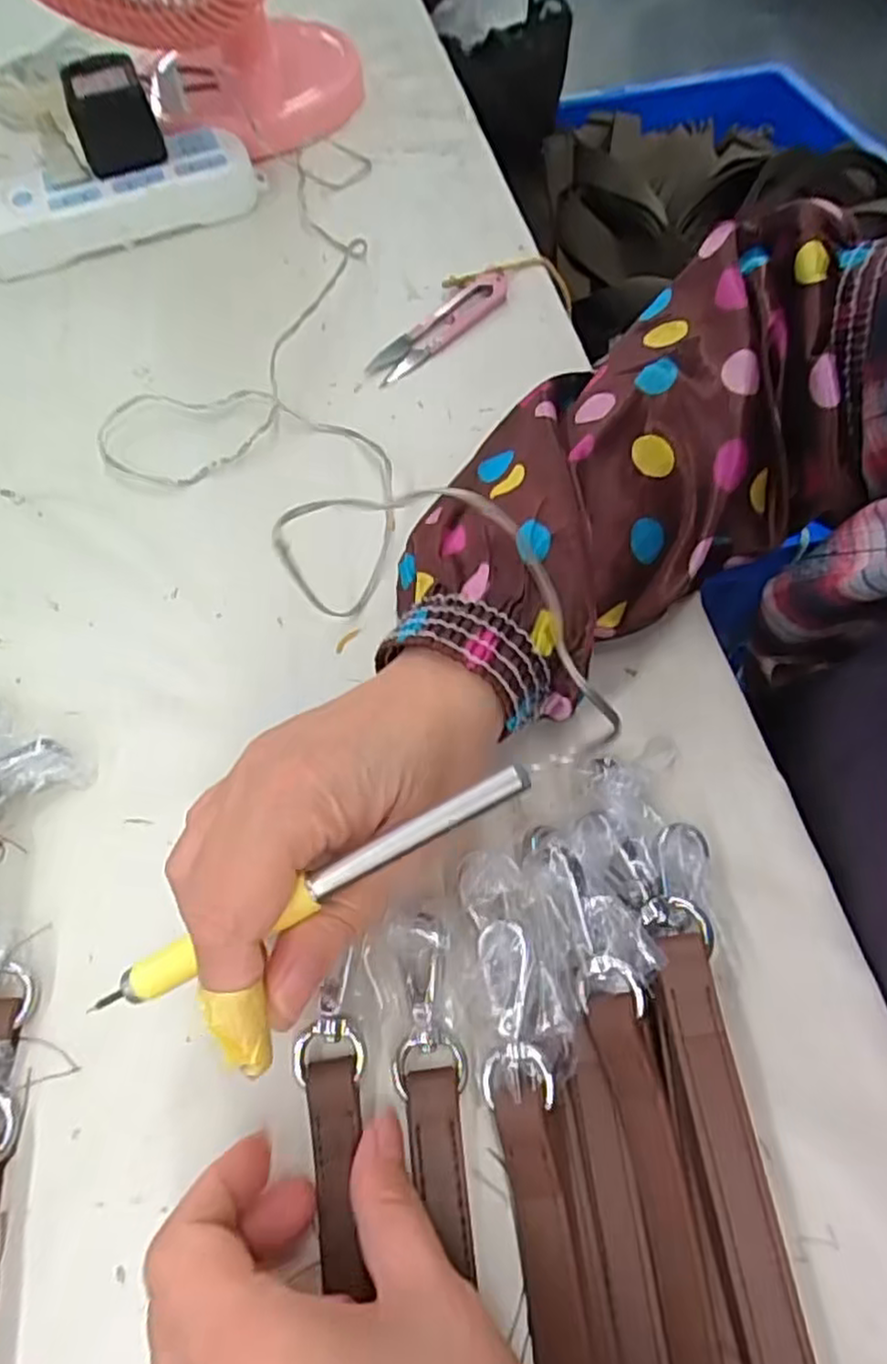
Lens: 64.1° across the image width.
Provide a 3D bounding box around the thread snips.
[{"bbox_3d":[-0.002,-0.207,0.411,0.027,0.015,0.098,39,69,22],"label":"thread snips"}]

